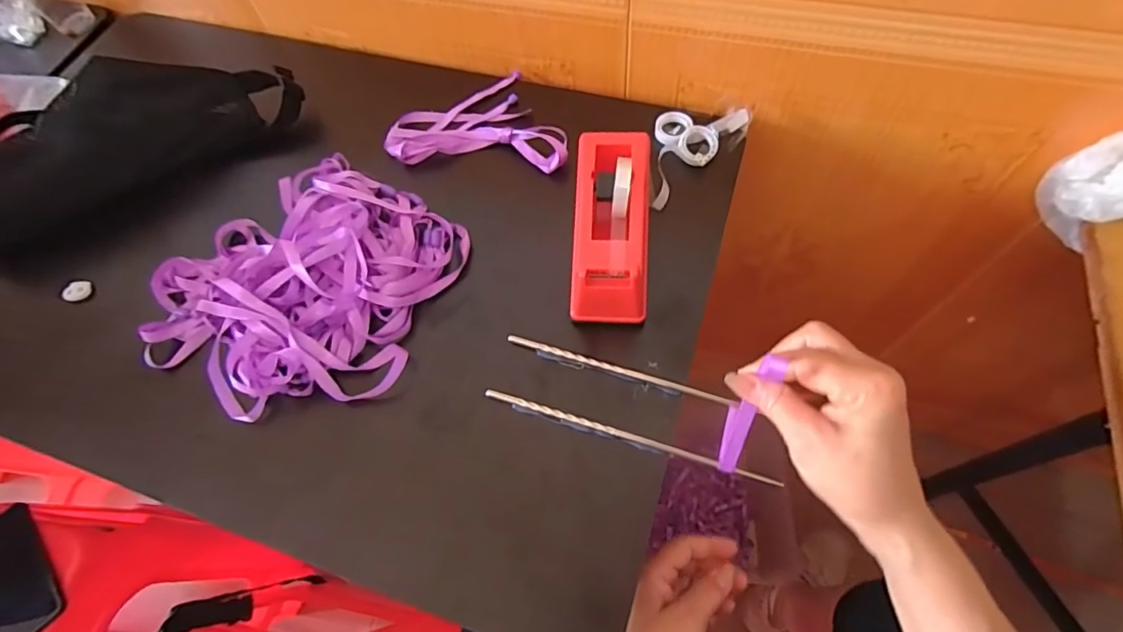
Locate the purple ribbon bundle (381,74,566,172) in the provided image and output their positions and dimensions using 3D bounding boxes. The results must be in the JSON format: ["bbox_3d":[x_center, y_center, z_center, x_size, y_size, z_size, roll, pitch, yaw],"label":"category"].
[{"bbox_3d":[-0.079,-0.208,0.553,0.184,0.026,0.131,7,63,7],"label":"purple ribbon bundle"}]

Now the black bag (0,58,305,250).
[{"bbox_3d":[-0.449,-0.184,0.562,0.351,0.099,0.139,-25,64,-10],"label":"black bag"}]

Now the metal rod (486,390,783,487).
[{"bbox_3d":[0.048,0.089,0.402,0.222,0.011,0.006,16,64,11],"label":"metal rod"}]

